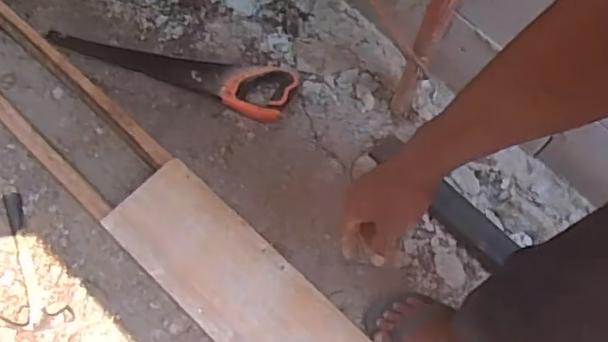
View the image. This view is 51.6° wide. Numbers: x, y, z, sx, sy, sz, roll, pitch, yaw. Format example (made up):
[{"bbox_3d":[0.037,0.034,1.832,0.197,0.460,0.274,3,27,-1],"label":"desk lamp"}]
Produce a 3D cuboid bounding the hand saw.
[{"bbox_3d":[-0.261,-0.206,1.262,0.500,0.039,0.130,13,50,-7],"label":"hand saw"}]

